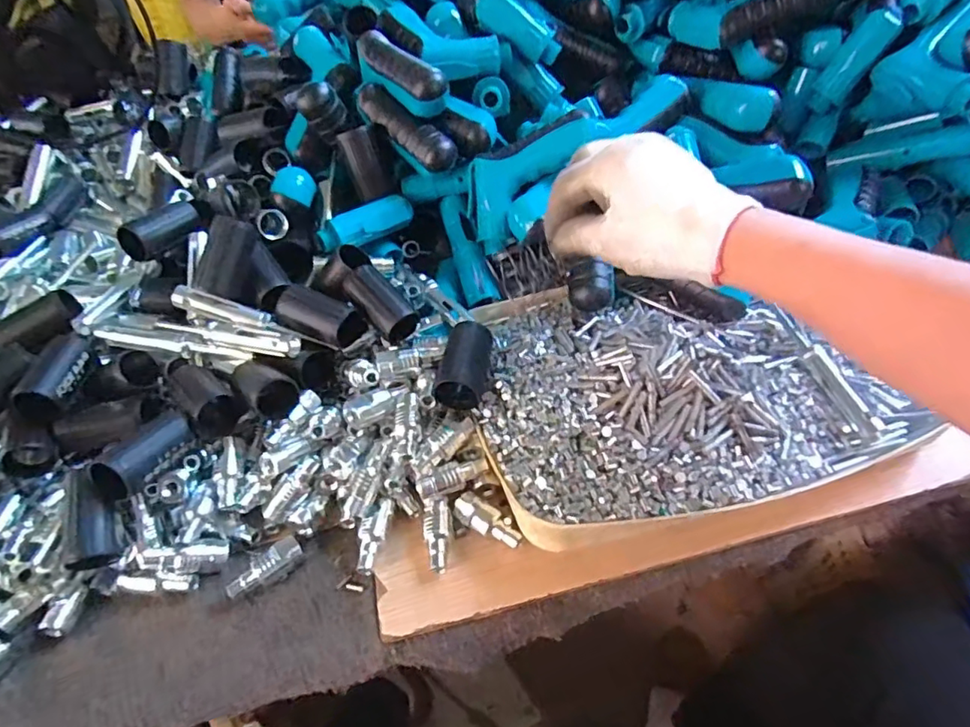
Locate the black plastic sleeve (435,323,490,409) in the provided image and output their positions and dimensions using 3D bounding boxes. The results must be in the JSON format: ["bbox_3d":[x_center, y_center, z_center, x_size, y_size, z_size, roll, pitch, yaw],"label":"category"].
[{"bbox_3d":[-0.016,0.000,0.420,0.032,0.034,0.059,3,48,10],"label":"black plastic sleeve"}]

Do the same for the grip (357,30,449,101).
[{"bbox_3d":[-0.077,-0.264,0.500,0.029,0.016,0.106,-37,66,-25],"label":"grip"}]

